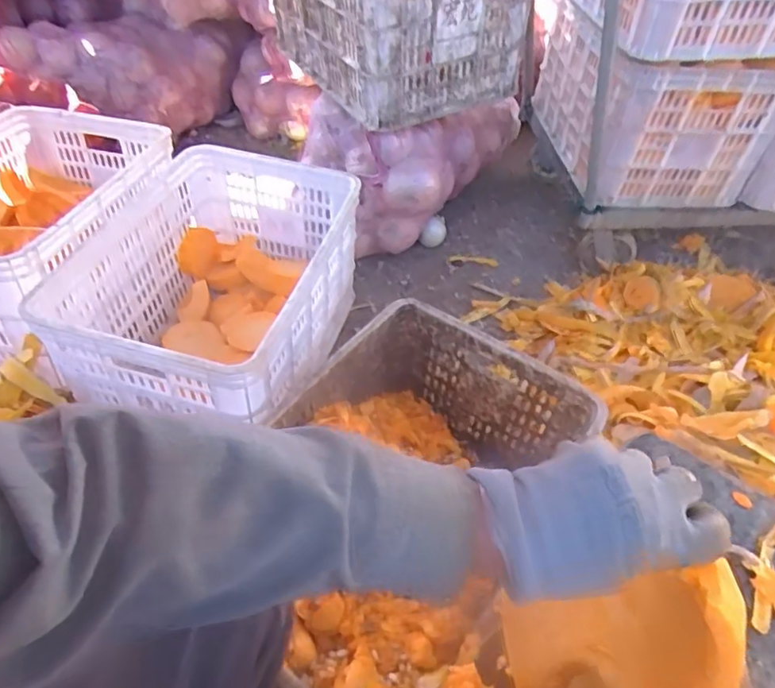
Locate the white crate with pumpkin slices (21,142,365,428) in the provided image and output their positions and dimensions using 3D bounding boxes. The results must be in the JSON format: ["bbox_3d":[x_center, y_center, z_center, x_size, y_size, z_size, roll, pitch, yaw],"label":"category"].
[{"bbox_3d":[-0.297,-0.098,1.001,0.383,0.241,0.511,14,47,8],"label":"white crate with pumpkin slices"}]

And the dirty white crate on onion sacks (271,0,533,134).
[{"bbox_3d":[-0.007,-0.690,1.125,0.367,0.308,0.515,-25,54,-26],"label":"dirty white crate on onion sacks"}]

